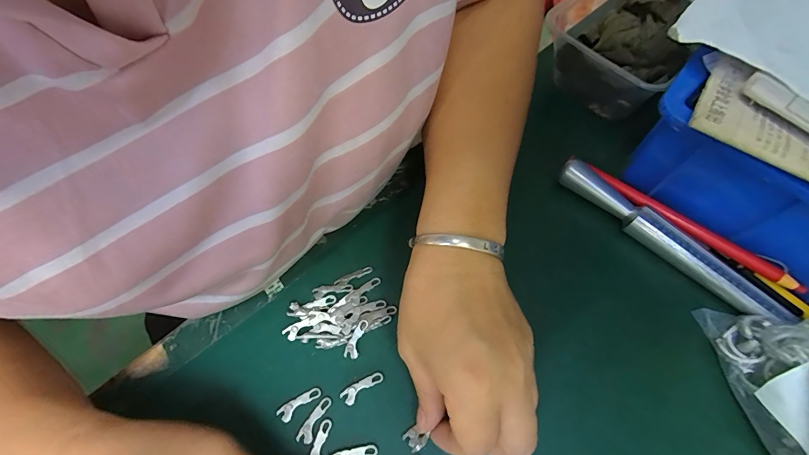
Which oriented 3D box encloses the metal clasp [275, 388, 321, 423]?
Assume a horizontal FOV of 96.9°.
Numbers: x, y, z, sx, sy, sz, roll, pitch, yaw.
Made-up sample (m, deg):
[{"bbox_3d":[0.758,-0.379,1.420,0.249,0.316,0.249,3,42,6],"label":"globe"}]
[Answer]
[{"bbox_3d":[-0.067,0.112,0.227,0.029,0.004,0.009,-34,68,-12],"label":"metal clasp"}]

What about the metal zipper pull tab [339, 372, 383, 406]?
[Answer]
[{"bbox_3d":[-0.028,0.102,0.230,0.028,0.004,0.009,-34,68,-12],"label":"metal zipper pull tab"}]

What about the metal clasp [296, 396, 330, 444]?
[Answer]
[{"bbox_3d":[-0.056,0.120,0.222,0.009,0.004,0.028,29,70,16],"label":"metal clasp"}]

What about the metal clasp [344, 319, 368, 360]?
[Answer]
[{"bbox_3d":[-0.032,0.075,0.239,0.010,0.004,0.028,25,91,14],"label":"metal clasp"}]

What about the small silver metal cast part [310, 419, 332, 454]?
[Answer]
[{"bbox_3d":[-0.051,0.132,0.216,0.009,0.004,0.028,7,66,7],"label":"small silver metal cast part"}]

